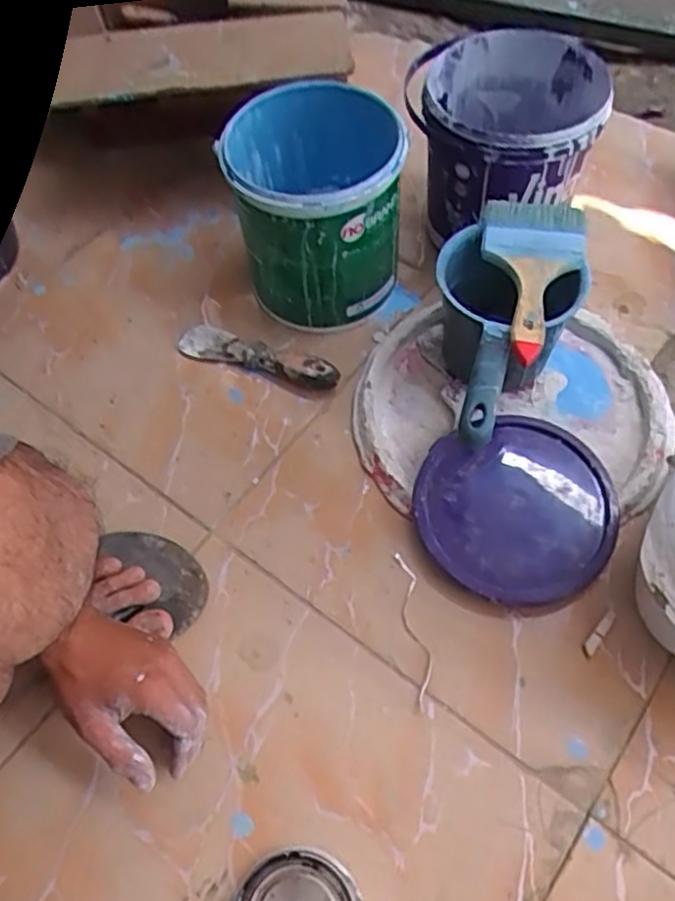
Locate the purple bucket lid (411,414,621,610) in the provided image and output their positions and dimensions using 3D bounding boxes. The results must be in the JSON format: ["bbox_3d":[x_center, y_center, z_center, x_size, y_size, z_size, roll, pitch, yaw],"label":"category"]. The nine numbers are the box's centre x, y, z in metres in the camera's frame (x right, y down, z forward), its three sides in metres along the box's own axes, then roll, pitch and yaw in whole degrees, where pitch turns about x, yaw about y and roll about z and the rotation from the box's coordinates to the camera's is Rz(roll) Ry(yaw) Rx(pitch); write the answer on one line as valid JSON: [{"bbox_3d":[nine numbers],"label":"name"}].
[{"bbox_3d":[0.168,0.052,0.654,0.179,0.013,0.183,-1,66,2],"label":"purple bucket lid"}]

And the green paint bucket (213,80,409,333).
[{"bbox_3d":[-0.018,-0.266,0.763,0.178,0.181,0.202,-16,62,-2],"label":"green paint bucket"}]

